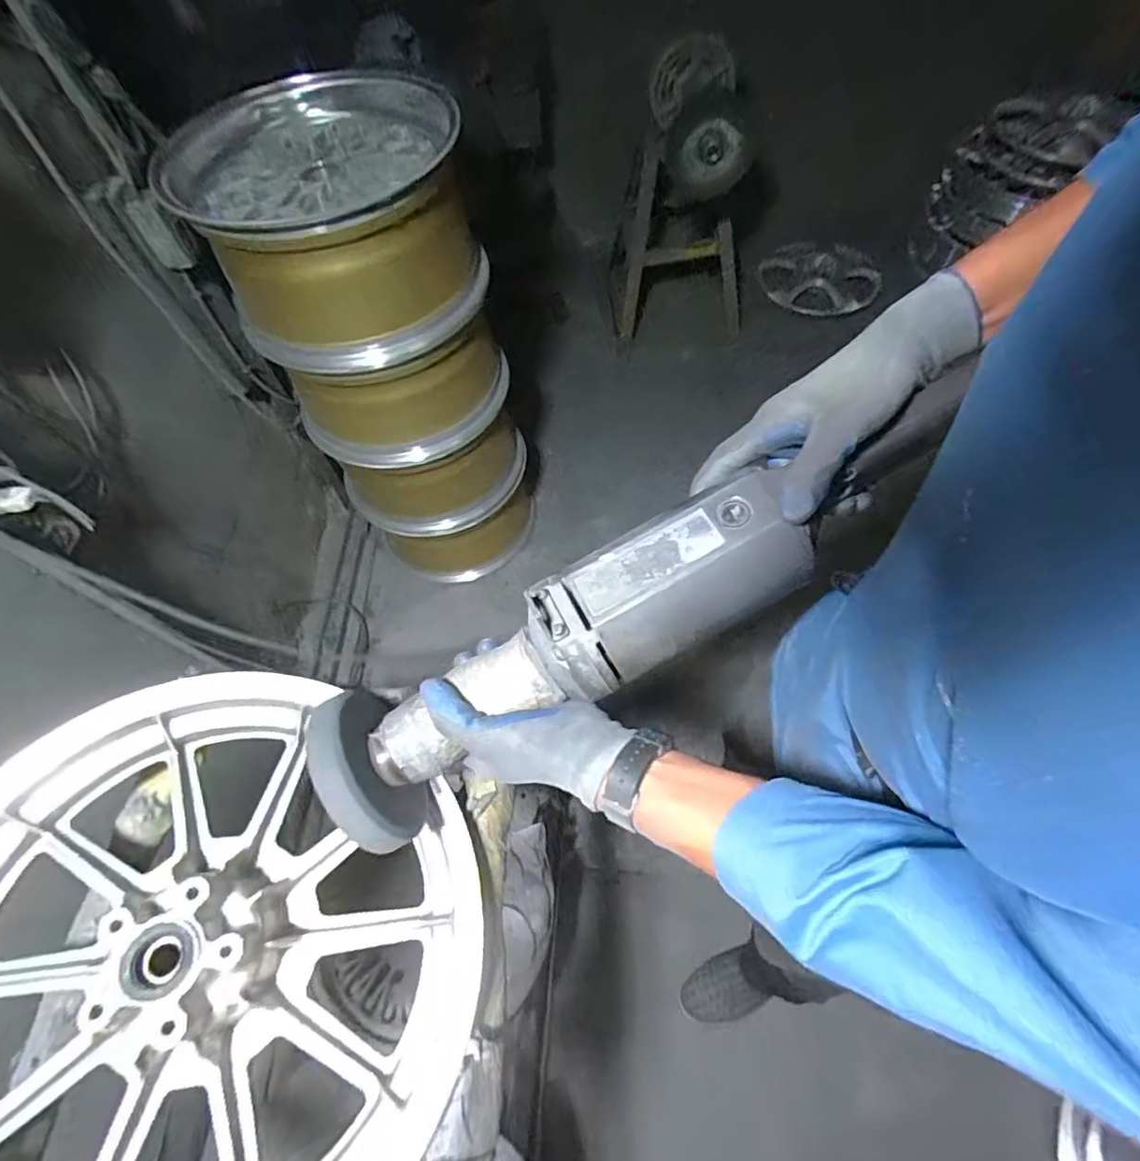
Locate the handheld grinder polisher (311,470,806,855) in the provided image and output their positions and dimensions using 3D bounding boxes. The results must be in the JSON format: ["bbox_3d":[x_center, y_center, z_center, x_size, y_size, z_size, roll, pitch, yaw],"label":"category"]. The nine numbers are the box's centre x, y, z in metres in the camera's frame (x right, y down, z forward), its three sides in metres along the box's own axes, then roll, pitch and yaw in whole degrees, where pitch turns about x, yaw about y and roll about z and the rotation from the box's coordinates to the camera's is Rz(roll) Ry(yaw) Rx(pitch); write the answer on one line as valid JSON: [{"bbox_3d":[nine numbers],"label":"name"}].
[{"bbox_3d":[-0.012,0.061,0.411,0.385,0.092,0.107,-32,61,11],"label":"handheld grinder polisher"}]

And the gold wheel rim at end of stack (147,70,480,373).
[{"bbox_3d":[-0.399,-0.614,0.996,0.455,0.277,0.445,-15,60,-5],"label":"gold wheel rim at end of stack"}]

